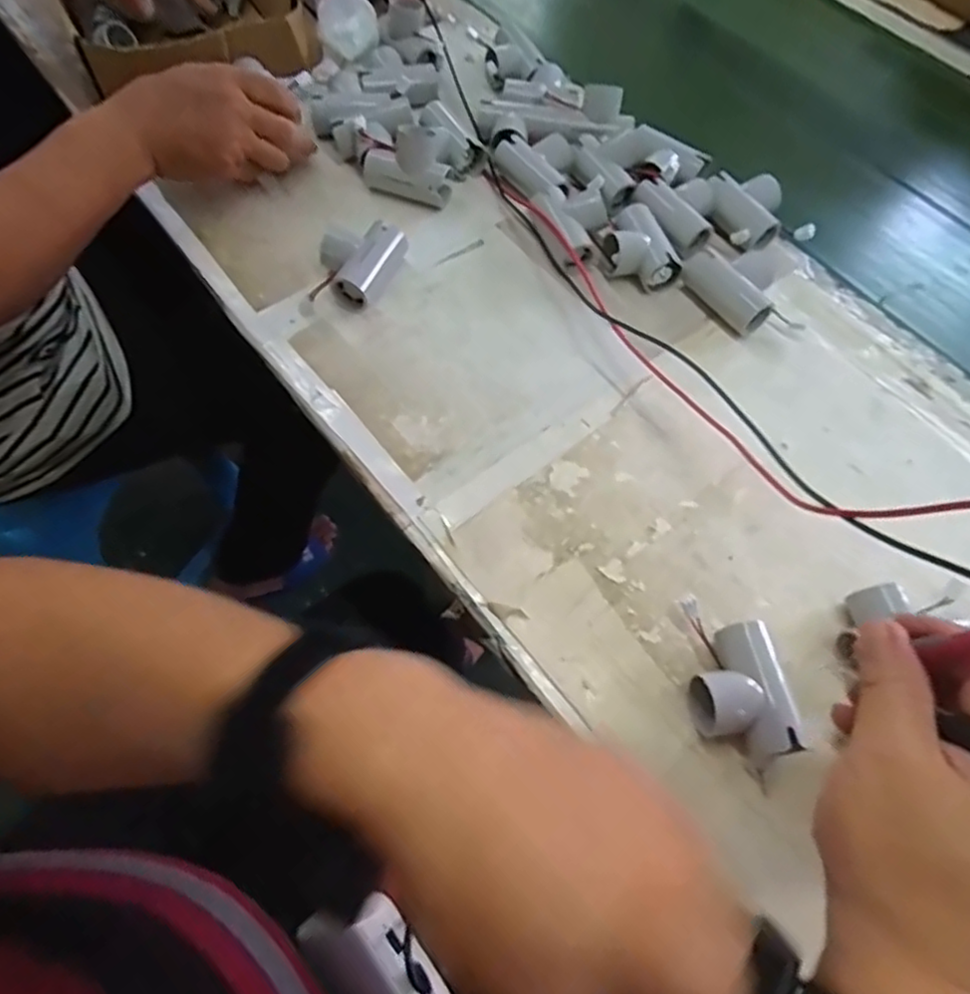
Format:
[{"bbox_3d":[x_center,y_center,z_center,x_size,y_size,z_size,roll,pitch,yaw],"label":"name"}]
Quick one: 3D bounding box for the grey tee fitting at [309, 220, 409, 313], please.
[{"bbox_3d":[-0.100,-0.191,0.533,0.055,0.034,0.089,23,64,9],"label":"grey tee fitting"}]

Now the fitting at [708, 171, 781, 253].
[{"bbox_3d":[0.222,-0.250,0.573,0.035,0.028,0.073,-38,84,-20],"label":"fitting"}]

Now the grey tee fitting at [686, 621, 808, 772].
[{"bbox_3d":[0.147,0.116,0.382,0.048,0.034,0.075,-7,63,-7],"label":"grey tee fitting"}]

